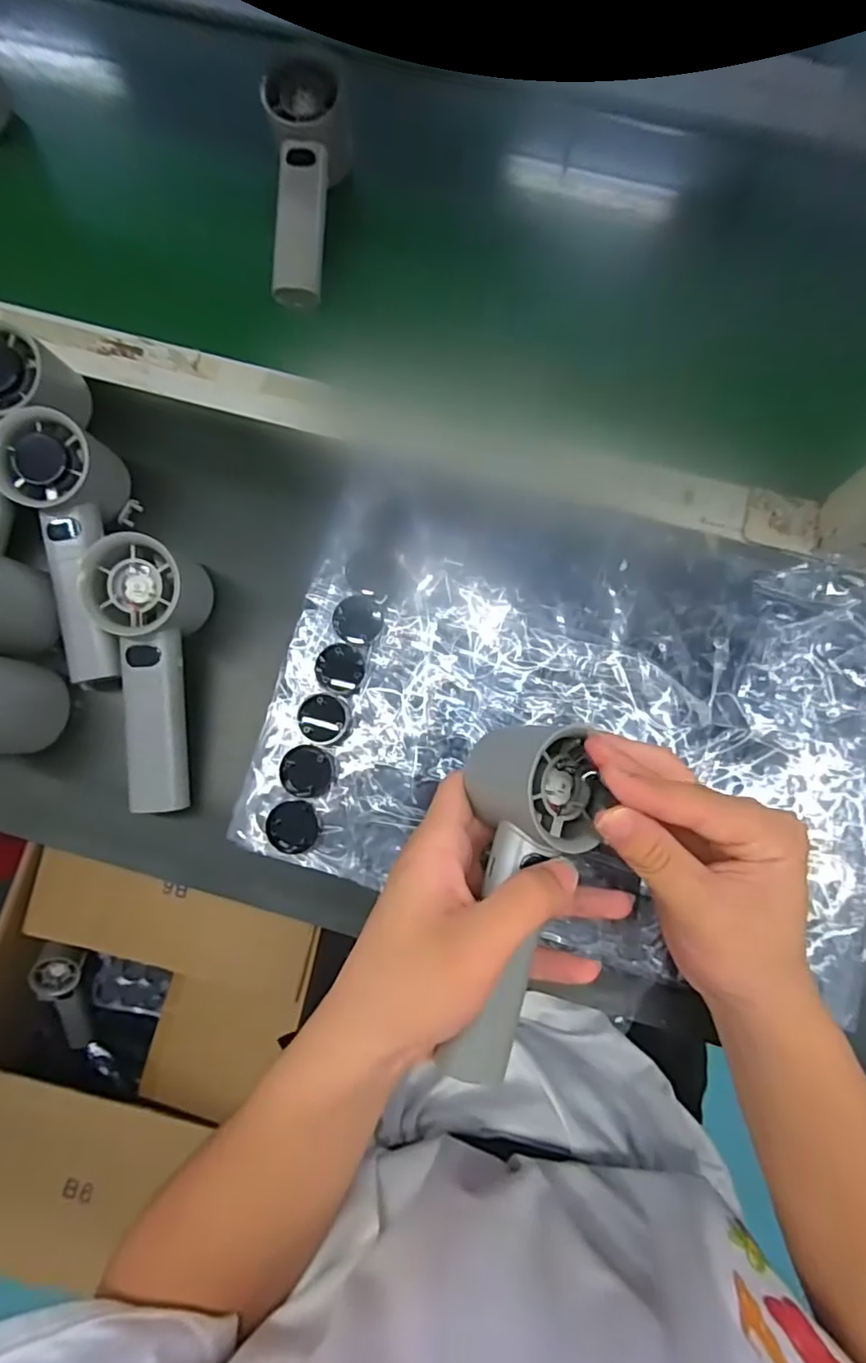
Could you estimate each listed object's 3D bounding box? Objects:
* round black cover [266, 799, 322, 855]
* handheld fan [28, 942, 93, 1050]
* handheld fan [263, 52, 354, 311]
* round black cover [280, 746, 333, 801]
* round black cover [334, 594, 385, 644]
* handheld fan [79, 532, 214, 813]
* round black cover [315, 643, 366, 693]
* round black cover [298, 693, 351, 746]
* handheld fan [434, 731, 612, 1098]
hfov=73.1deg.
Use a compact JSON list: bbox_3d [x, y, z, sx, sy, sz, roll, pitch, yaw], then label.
[{"bbox_3d":[-0.081,0.085,0.343,0.029,0.011,0.030,0,78,0],"label":"round black cover"},{"bbox_3d":[-0.496,0.428,0.790,0.053,0.050,0.162,2,114,1],"label":"handheld fan"},{"bbox_3d":[-0.086,-0.352,0.414,0.055,0.044,0.163,-2,78,0],"label":"handheld fan"},{"bbox_3d":[-0.074,0.053,0.343,0.030,0.008,0.030,0,78,0],"label":"round black cover"},{"bbox_3d":[-0.045,-0.038,0.355,0.029,0.009,0.030,0,78,0],"label":"round black cover"},{"bbox_3d":[-0.166,-0.003,0.349,0.055,0.049,0.155,-1,94,0],"label":"handheld fan"},{"bbox_3d":[-0.056,-0.008,0.351,0.029,0.008,0.027,0,78,0],"label":"round black cover"},{"bbox_3d":[-0.065,0.022,0.346,0.029,0.007,0.029,0,78,0],"label":"round black cover"},{"bbox_3d":[0.039,0.098,0.263,0.059,0.051,0.158,10,80,2],"label":"handheld fan"}]

